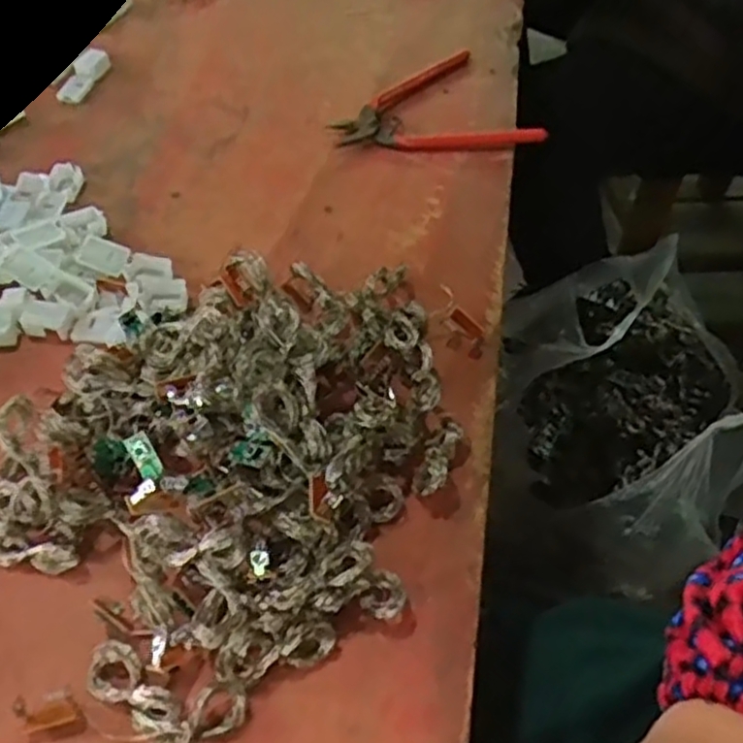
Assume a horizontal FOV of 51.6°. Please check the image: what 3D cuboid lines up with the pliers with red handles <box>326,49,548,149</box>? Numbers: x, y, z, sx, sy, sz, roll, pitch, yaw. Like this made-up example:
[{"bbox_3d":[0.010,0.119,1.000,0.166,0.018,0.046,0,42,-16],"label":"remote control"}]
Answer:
[{"bbox_3d":[0.049,-0.203,0.564,0.142,0.016,0.115,3,53,1],"label":"pliers with red handles"}]

